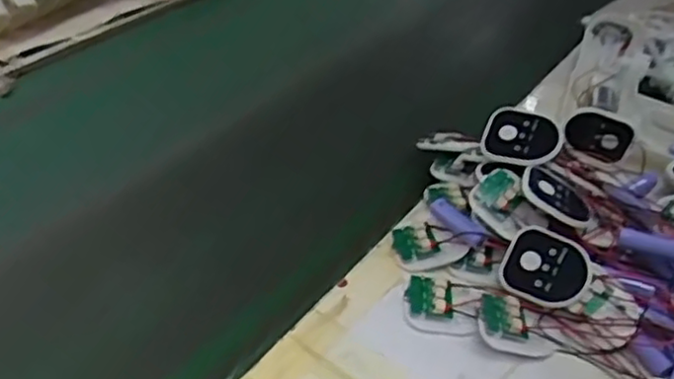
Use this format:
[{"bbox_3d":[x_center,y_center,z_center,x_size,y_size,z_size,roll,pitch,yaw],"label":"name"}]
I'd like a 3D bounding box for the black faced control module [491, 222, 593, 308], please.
[{"bbox_3d":[0.142,0.053,0.480,0.058,0.018,0.051,26,82,26],"label":"black faced control module"}]

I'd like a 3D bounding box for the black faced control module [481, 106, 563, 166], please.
[{"bbox_3d":[0.137,-0.040,0.529,0.058,0.015,0.041,16,81,34],"label":"black faced control module"}]

